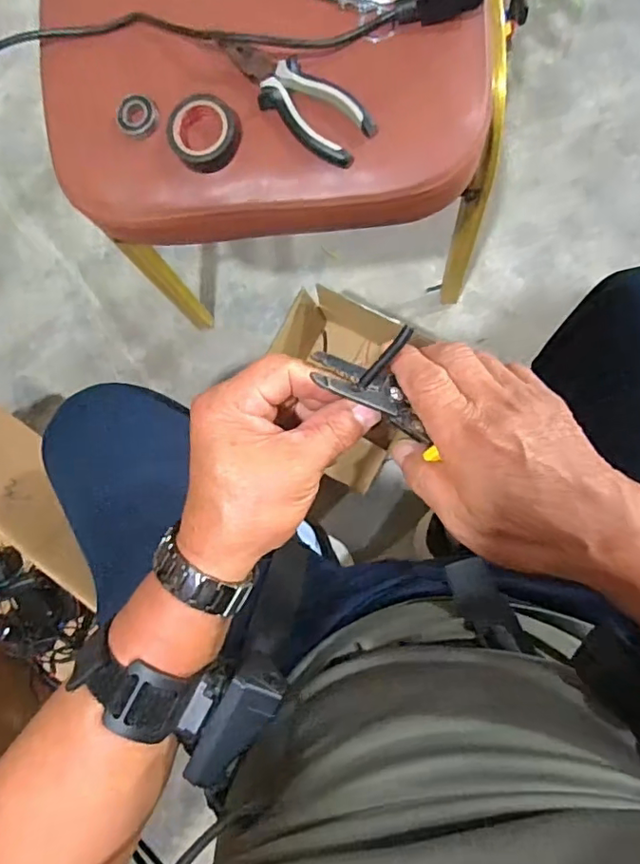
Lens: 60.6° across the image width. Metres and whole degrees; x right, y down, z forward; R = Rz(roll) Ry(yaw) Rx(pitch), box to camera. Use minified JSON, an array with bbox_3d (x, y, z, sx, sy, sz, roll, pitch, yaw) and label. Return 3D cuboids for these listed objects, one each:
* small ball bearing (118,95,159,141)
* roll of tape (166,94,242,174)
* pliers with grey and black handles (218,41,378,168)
[{"bbox_3d":[-0.150,-0.260,0.452,0.033,0.014,0.028,-41,85,5],"label":"small ball bearing"},{"bbox_3d":[-0.092,-0.243,0.442,0.056,0.022,0.057,0,89,7],"label":"roll of tape"},{"bbox_3d":[-0.021,-0.265,0.431,0.136,0.014,0.049,40,94,6],"label":"pliers with grey and black handles"}]

